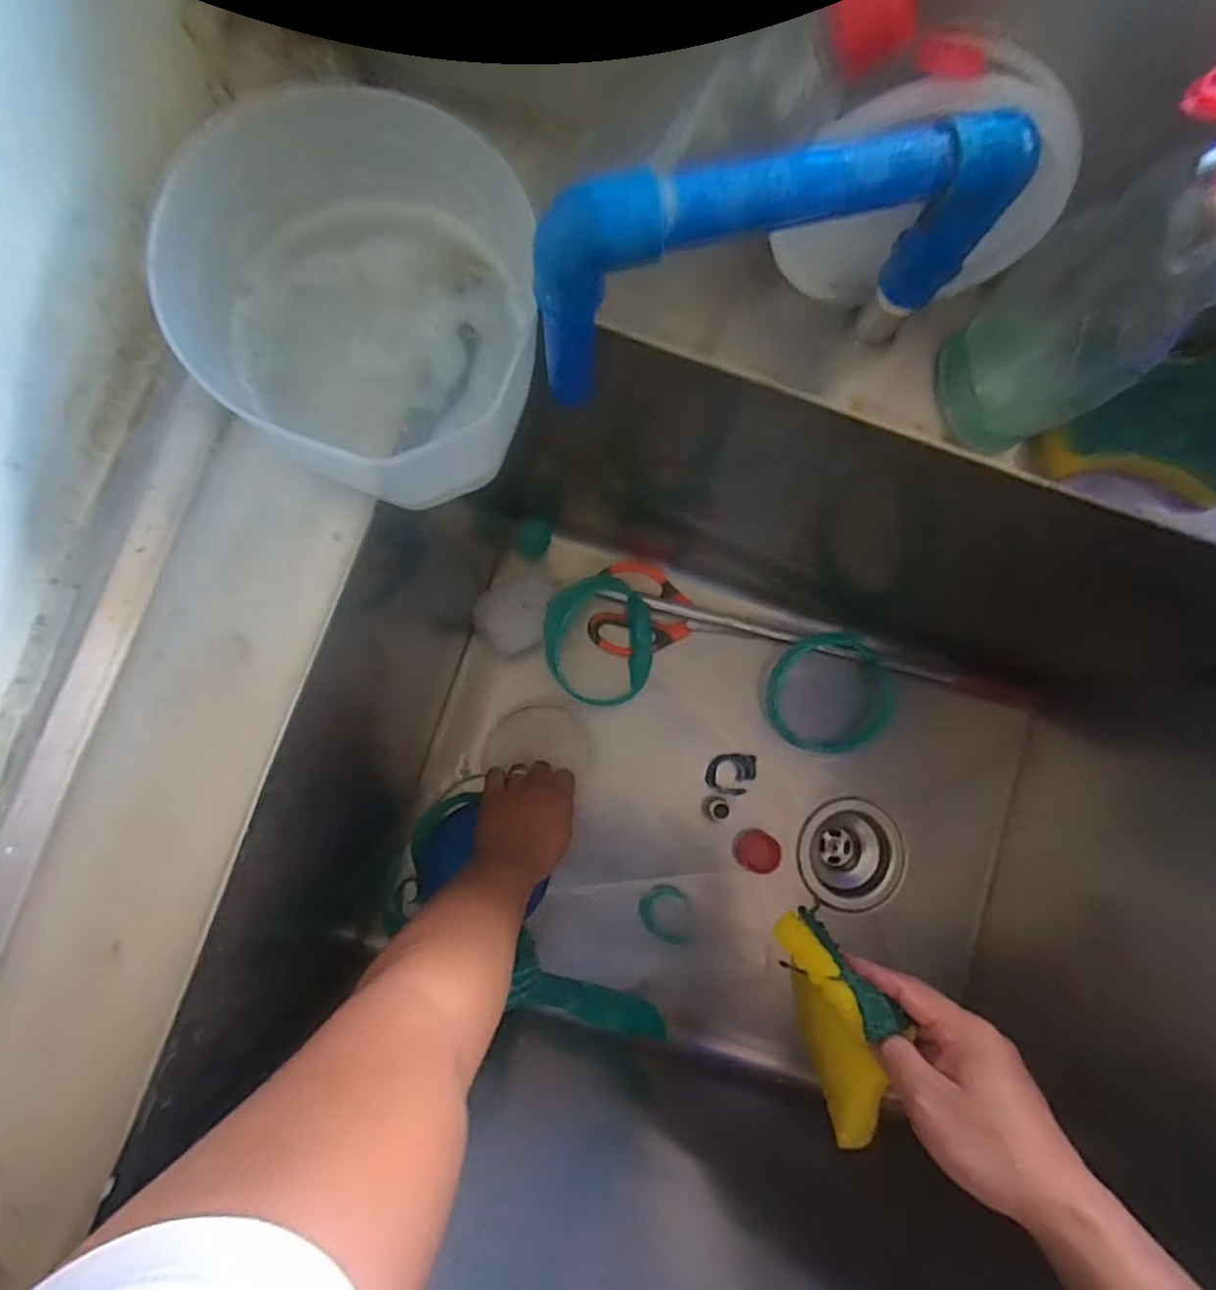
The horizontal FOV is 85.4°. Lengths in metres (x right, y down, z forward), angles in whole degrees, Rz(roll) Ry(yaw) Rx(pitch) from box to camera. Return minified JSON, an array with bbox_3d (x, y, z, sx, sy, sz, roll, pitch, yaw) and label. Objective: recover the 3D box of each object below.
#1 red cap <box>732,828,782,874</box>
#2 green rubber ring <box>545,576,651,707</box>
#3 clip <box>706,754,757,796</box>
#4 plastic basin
[{"bbox_3d":[0.152,0.209,0.673,0.040,0.035,0.040,0,86,-5],"label":"red cap"},{"bbox_3d":[-0.008,-0.002,0.658,0.113,0.022,0.129,-8,101,-28],"label":"green rubber ring"},{"bbox_3d":[0.130,0.135,0.685,0.052,0.011,0.041,6,85,-4],"label":"clip"},{"bbox_3d":[-0.100,-0.139,0.273,0.132,0.070,0.138,1,84,-4],"label":"plastic basin"}]

